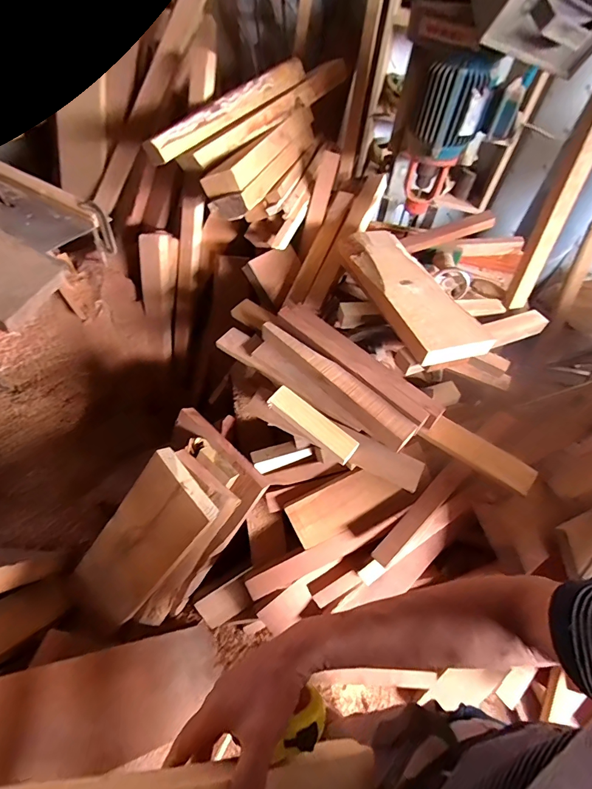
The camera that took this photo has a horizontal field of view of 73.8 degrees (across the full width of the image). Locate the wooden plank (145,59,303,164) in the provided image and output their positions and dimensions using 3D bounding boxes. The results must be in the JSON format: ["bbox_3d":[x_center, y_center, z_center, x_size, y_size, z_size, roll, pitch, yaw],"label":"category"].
[{"bbox_3d":[-0.175,-0.771,1.071,0.081,0.062,0.539,40,71,23],"label":"wooden plank"}]

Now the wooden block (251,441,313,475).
[{"bbox_3d":[-0.036,0.151,0.993,0.144,0.036,0.058,-14,55,-15],"label":"wooden block"}]

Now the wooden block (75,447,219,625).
[{"bbox_3d":[-0.406,0.394,0.989,0.202,0.571,0.050,43,23,9],"label":"wooden block"}]

